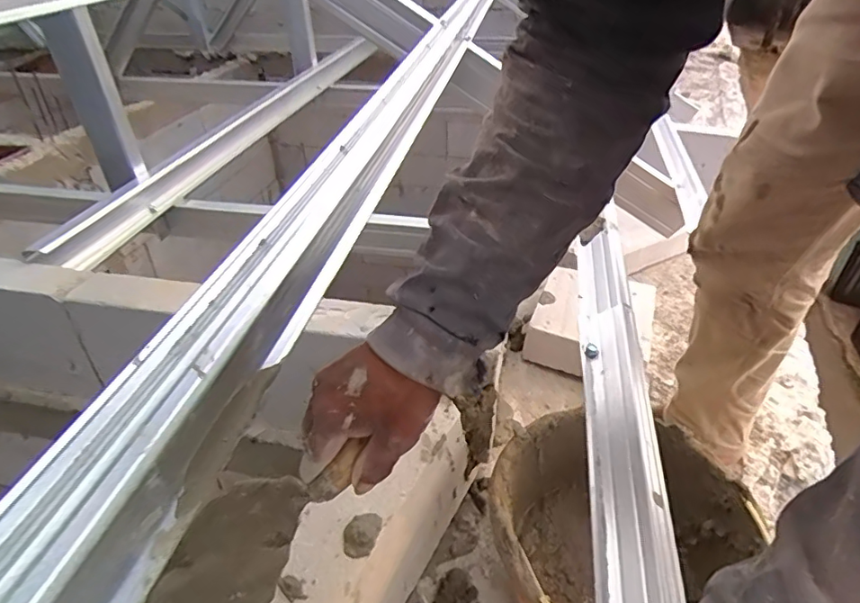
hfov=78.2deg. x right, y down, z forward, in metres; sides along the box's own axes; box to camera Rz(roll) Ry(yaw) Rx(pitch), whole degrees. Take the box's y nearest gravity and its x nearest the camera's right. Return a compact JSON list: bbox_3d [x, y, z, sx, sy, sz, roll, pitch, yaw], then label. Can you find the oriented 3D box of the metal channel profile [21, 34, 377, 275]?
[{"bbox_3d":[-0.416,-0.532,1.449,0.072,0.101,1.714,6,37,10],"label":"metal channel profile"}]

